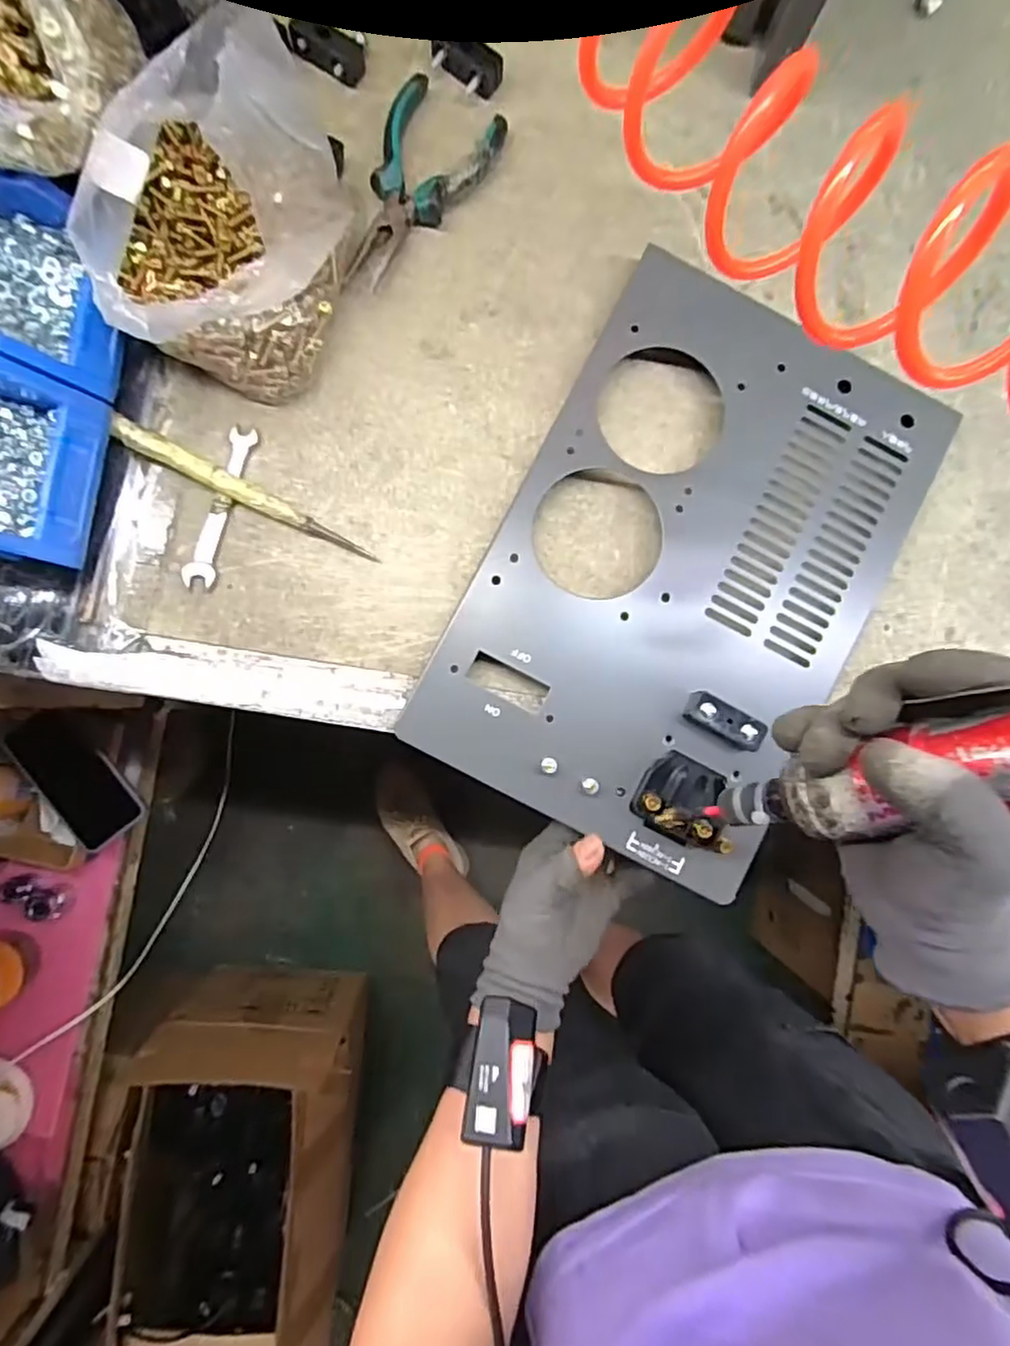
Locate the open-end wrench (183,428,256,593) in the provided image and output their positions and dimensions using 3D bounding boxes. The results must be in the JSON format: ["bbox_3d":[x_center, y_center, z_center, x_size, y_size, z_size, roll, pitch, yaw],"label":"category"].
[{"bbox_3d":[-0.190,-0.111,0.431,0.020,0.007,0.111,15,86,-2],"label":"open-end wrench"}]

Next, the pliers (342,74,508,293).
[{"bbox_3d":[-0.063,-0.331,0.441,0.070,0.022,0.145,29,86,-1],"label":"pliers"}]

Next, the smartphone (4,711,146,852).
[{"bbox_3d":[-0.483,0.120,0.720,0.086,0.016,0.158,-35,94,0],"label":"smartphone"}]

